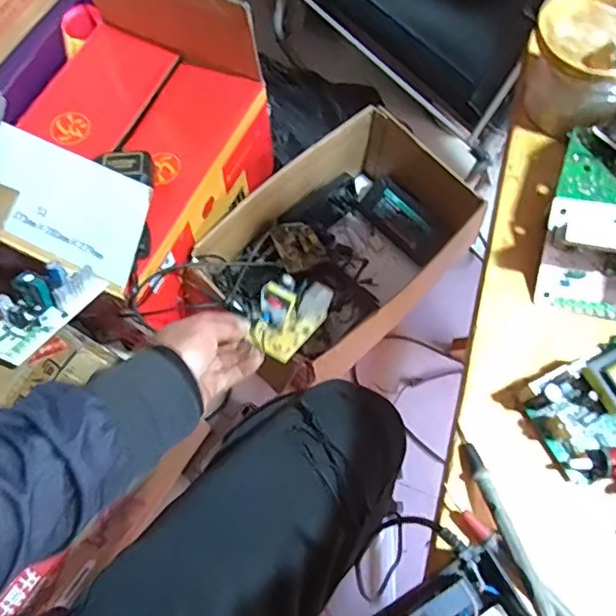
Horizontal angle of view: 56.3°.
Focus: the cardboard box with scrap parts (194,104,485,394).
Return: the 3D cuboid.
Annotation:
[{"bbox_3d":[0.057,-0.084,0.929,0.276,0.184,0.416,41,74,15],"label":"cardboard box with scrap parts"}]

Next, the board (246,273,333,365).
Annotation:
[{"bbox_3d":[-0.019,0.007,0.616,0.072,0.029,0.110,39,58,-15],"label":"board"}]

